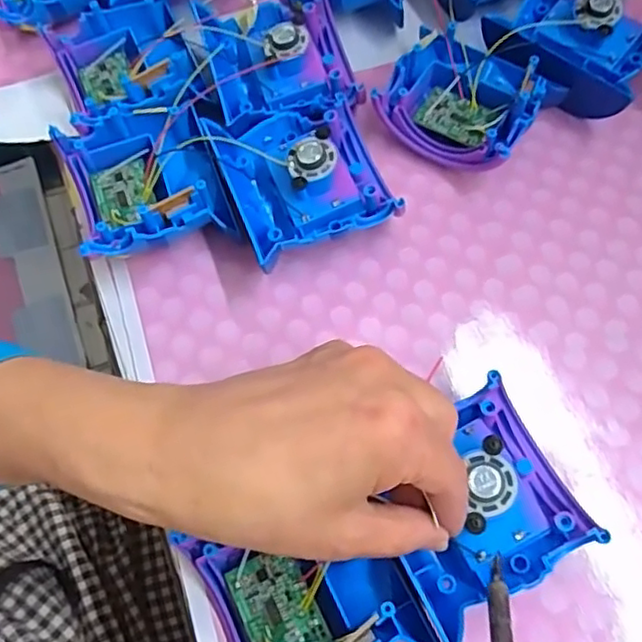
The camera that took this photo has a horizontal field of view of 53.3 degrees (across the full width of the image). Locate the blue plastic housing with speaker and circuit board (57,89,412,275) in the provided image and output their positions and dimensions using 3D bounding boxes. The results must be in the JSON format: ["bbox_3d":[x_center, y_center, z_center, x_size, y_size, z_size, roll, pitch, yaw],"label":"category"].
[{"bbox_3d":[-0.050,-0.073,0.346,0.170,0.040,0.093,-7,65,-2],"label":"blue plastic housing with speaker and circuit board"}]

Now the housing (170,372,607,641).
[{"bbox_3d":[0.029,0.093,0.259,0.152,0.028,0.078,-28,68,-5],"label":"housing"}]

